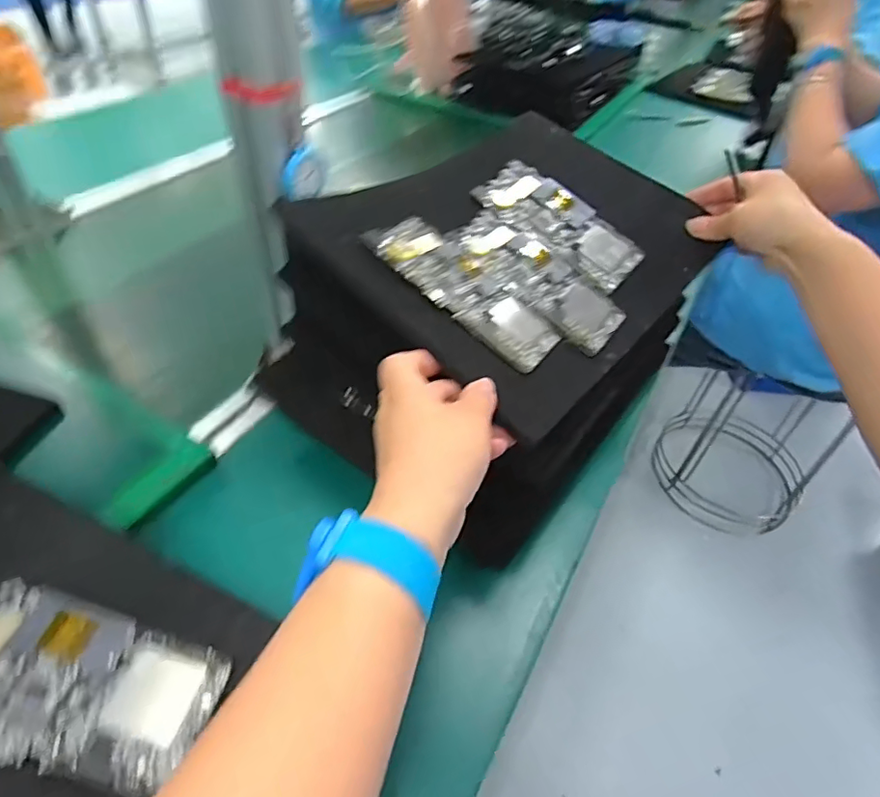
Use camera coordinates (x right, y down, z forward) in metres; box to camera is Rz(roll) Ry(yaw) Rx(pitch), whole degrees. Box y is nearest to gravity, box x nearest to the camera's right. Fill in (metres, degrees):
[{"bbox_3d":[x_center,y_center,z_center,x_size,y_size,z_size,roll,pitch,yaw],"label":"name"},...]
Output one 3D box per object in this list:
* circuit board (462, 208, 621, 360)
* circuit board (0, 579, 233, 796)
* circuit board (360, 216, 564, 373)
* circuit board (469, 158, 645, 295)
[{"bbox_3d":[0.087,-0.106,0.468,0.156,0.010,0.078,44,53,9],"label":"circuit board"},{"bbox_3d":[-0.201,0.155,0.299,0.148,0.004,0.077,22,50,0],"label":"circuit board"},{"bbox_3d":[0.023,-0.085,0.420,0.153,0.006,0.084,43,43,7],"label":"circuit board"},{"bbox_3d":[0.112,-0.164,0.509,0.157,0.010,0.077,41,68,8],"label":"circuit board"}]

